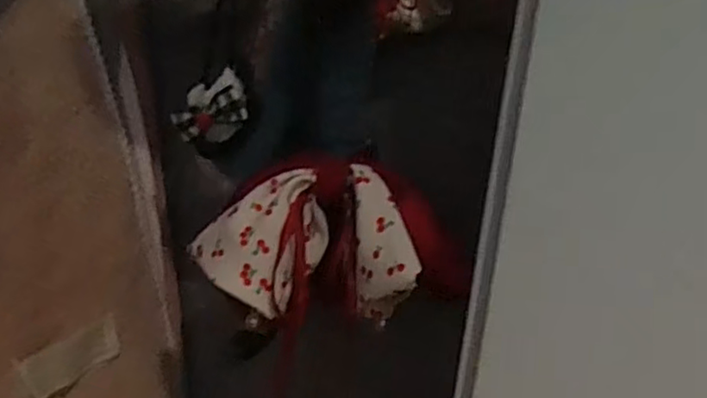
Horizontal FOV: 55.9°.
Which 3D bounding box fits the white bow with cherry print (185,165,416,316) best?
[{"bbox_3d":[-0.025,0.029,0.374,0.126,0.083,0.050,11,8,21],"label":"white bow with cherry print"}]

